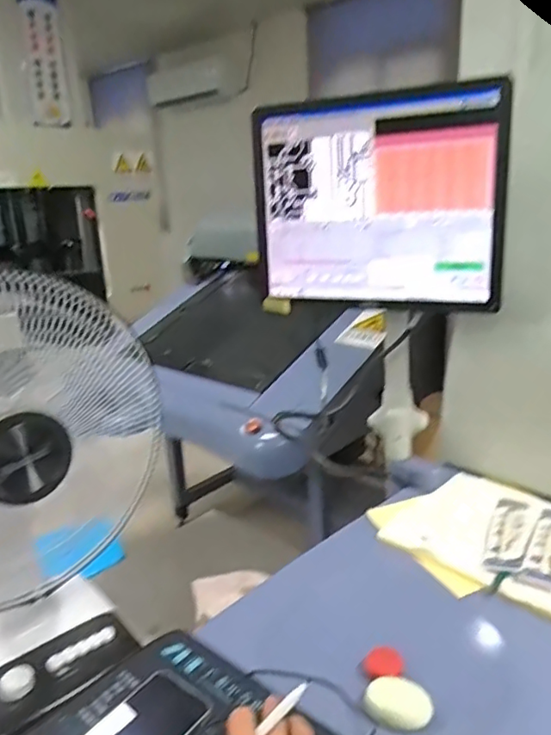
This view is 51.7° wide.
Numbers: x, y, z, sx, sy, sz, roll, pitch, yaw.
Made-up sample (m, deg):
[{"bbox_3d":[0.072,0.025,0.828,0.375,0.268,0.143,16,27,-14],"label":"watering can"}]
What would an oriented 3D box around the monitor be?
[{"bbox_3d":[0.140,-0.236,0.834,0.364,0.294,0.041,5,19,24],"label":"monitor"}]

